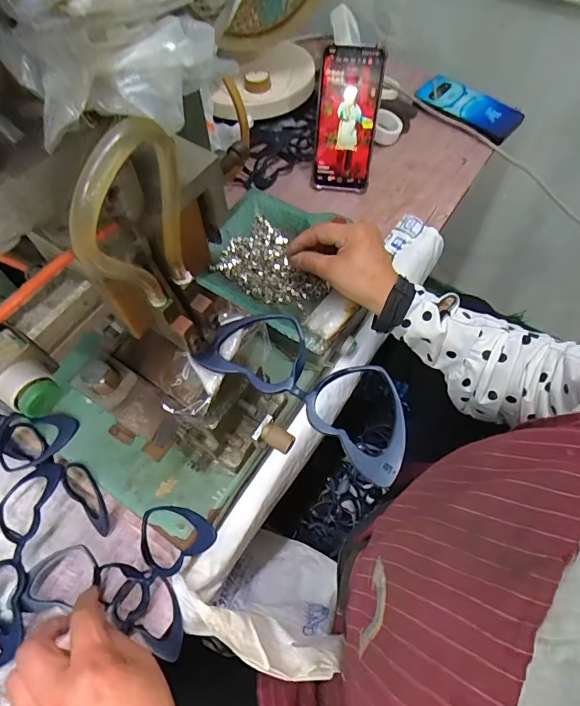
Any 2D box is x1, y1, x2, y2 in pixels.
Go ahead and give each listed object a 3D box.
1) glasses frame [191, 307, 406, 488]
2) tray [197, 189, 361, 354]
[{"bbox_3d":[0.013,0.017,0.273,0.142,0.017,0.060,33,68,15],"label":"glasses frame"},{"bbox_3d":[-0.003,-0.097,0.476,0.175,0.021,0.156,26,66,12],"label":"tray"}]

